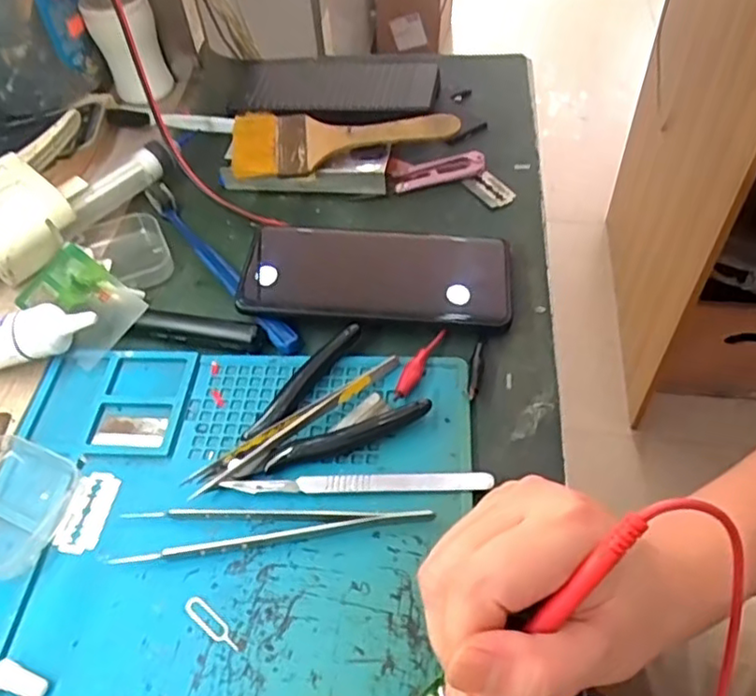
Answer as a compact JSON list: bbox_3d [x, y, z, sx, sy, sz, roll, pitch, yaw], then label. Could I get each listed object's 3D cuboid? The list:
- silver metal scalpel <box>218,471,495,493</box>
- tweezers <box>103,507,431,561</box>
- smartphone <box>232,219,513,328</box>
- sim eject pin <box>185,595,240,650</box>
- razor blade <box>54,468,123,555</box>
[{"bbox_3d":[-0.010,0.068,0.324,0.132,0.005,0.010,-2,51,4],"label":"silver metal scalpel"},{"bbox_3d":[-0.051,0.089,0.310,0.150,0.009,0.025,-2,51,4],"label":"tweezers"},{"bbox_3d":[-0.001,-0.052,0.407,0.165,0.013,0.084,6,52,2],"label":"smartphone"},{"bbox_3d":[-0.074,0.124,0.290,0.033,0.004,0.008,34,61,24],"label":"sim eject pin"},{"bbox_3d":[-0.147,0.083,0.328,0.021,0.004,0.043,8,53,2],"label":"razor blade"}]

